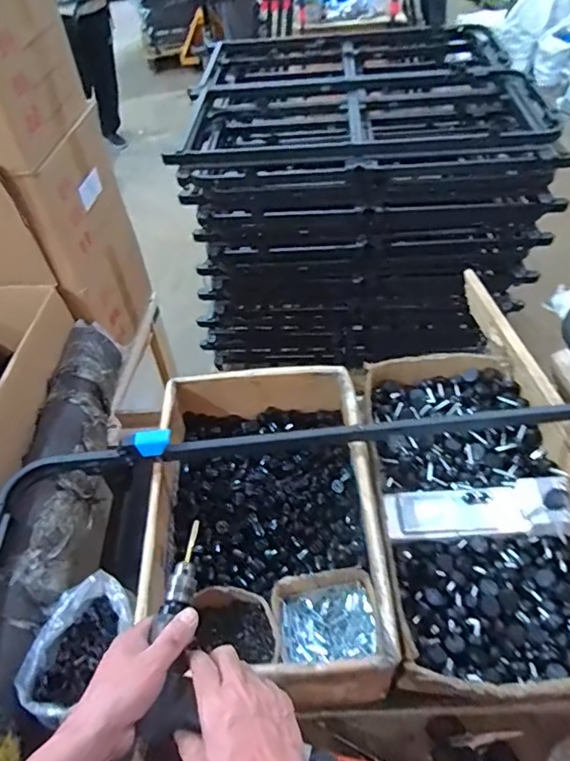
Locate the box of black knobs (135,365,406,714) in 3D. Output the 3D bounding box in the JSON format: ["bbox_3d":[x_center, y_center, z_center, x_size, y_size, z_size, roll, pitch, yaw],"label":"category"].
[{"bbox_3d":[-0.031,0.222,0.888,0.349,0.136,0.531,-6,48,1],"label":"box of black knobs"}]

